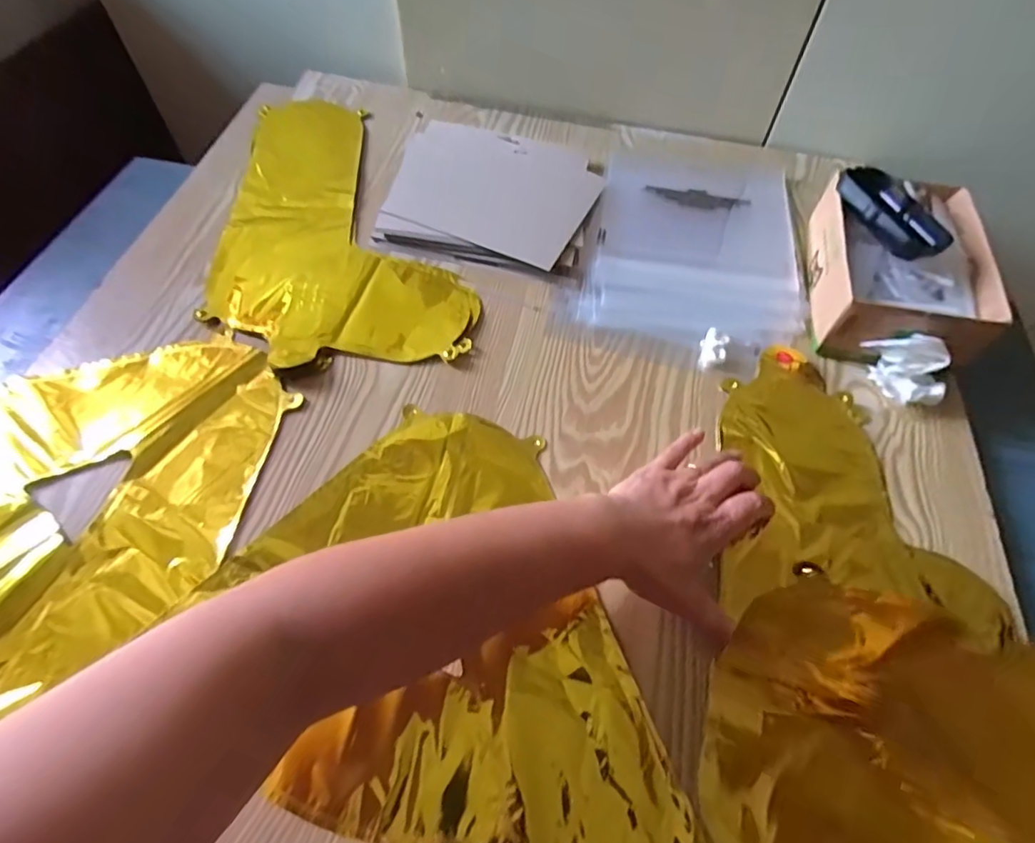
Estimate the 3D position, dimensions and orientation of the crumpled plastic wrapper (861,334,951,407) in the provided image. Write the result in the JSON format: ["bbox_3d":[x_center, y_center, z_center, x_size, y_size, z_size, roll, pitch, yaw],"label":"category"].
[{"bbox_3d":[0.328,-0.043,0.469,0.075,0.055,0.041,24,61,14],"label":"crumpled plastic wrapper"}]

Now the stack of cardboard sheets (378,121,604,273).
[{"bbox_3d":[-0.025,-0.250,0.603,0.209,0.026,0.191,10,58,6],"label":"stack of cardboard sheets"}]

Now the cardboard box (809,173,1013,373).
[{"bbox_3d":[0.349,-0.139,0.519,0.134,0.067,0.193,9,58,5],"label":"cardboard box"}]

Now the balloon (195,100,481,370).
[{"bbox_3d":[-0.183,-0.221,0.589,0.236,0.013,0.404,-7,58,-5],"label":"balloon"}]

